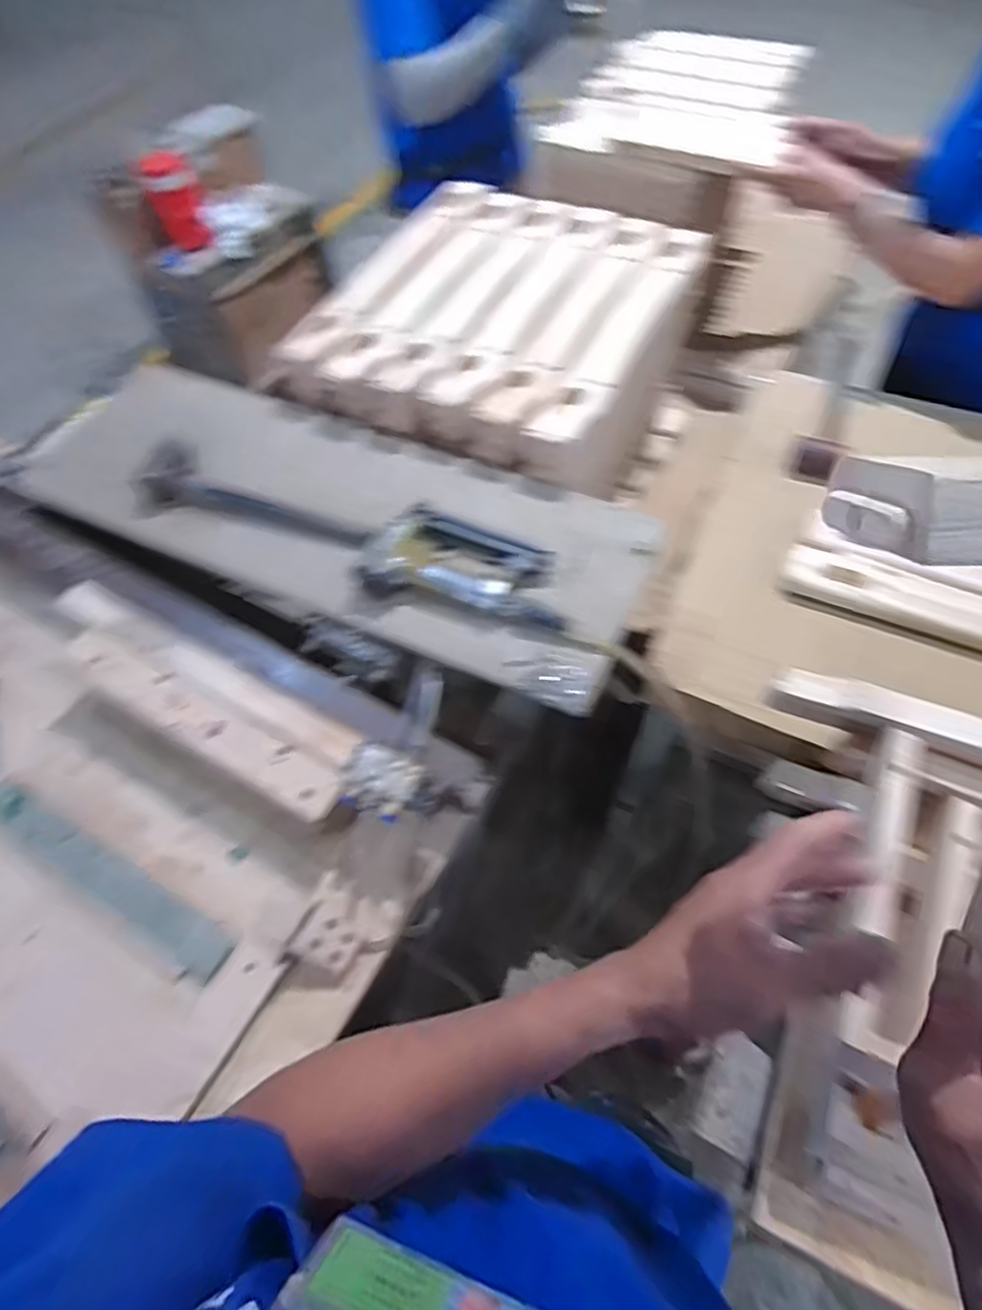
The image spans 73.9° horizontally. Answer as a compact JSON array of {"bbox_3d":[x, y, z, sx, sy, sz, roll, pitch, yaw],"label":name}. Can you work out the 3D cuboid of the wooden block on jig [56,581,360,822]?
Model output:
[{"bbox_3d":[-0.349,0.042,0.755,0.452,0.041,0.100,26,64,17],"label":"wooden block on jig"}]

